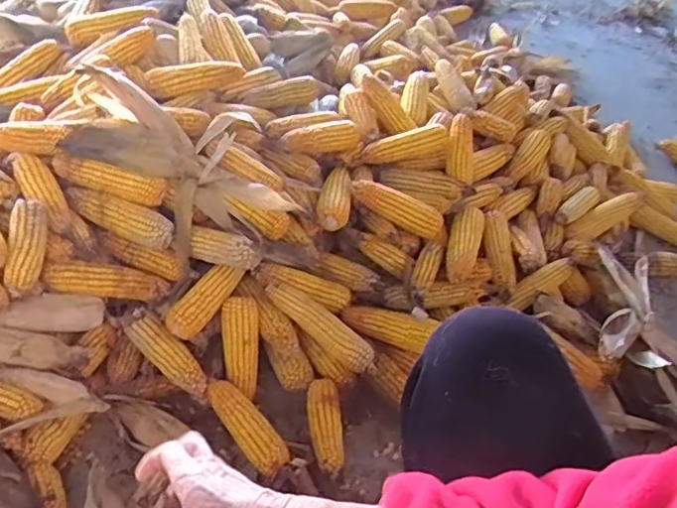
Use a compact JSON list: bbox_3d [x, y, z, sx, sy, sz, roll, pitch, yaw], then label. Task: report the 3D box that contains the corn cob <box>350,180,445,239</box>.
[{"bbox_3d":[0.104,-0.083,1.037,0.179,0.046,0.046,25,43,-12],"label":"corn cob"}]

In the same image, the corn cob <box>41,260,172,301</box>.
[{"bbox_3d":[-0.346,0.038,0.892,0.175,0.043,0.041,10,42,-22],"label":"corn cob"}]

